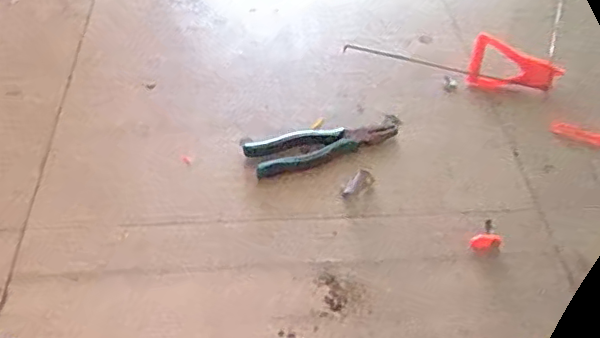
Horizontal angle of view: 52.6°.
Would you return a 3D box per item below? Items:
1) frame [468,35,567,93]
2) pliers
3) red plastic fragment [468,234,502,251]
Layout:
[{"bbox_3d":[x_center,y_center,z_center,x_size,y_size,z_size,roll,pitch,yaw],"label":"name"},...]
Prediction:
[{"bbox_3d":[0.304,-0.140,0.863,0.124,0.019,0.077,19,82,7],"label":"frame"},{"bbox_3d":[0.029,-0.030,0.763,0.187,0.024,0.052,-12,46,-13],"label":"pliers"},{"bbox_3d":[0.202,0.080,0.664,0.036,0.008,0.018,-7,45,-8],"label":"red plastic fragment"}]

